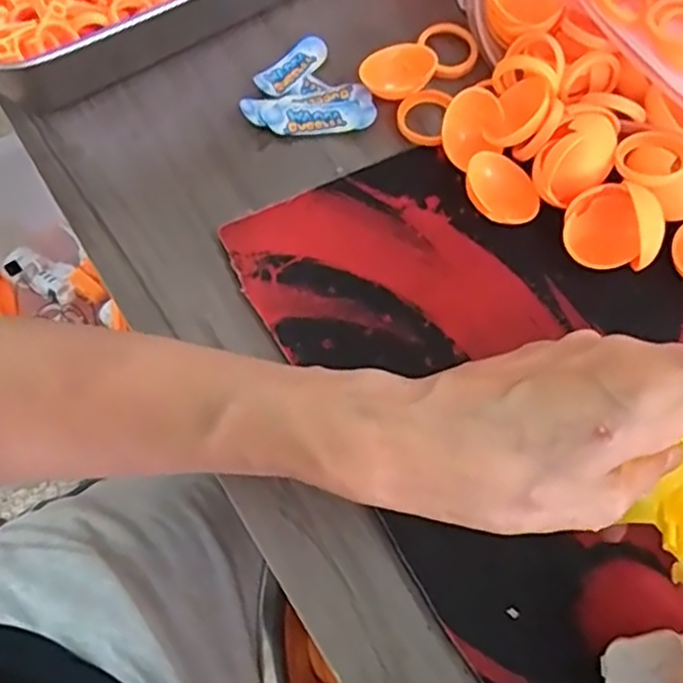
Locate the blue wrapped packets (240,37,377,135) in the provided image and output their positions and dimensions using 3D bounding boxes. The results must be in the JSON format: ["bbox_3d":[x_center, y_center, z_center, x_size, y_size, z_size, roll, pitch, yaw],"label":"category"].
[{"bbox_3d":[-0.022,-0.134,0.397,0.063,0.007,0.062,-33,74,-13],"label":"blue wrapped packets"}]

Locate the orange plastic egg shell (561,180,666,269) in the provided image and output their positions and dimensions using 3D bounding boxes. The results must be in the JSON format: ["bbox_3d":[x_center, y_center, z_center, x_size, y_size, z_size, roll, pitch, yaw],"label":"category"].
[{"bbox_3d":[0.135,-0.056,0.355,0.043,0.030,0.036,5,70,0],"label":"orange plastic egg shell"}]

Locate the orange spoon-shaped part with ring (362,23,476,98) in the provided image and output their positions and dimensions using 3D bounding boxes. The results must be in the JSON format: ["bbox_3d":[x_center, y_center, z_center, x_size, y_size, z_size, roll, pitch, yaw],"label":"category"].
[{"bbox_3d":[0.044,-0.157,0.404,0.071,0.015,0.032,-33,74,-13],"label":"orange spoon-shaped part with ring"}]

